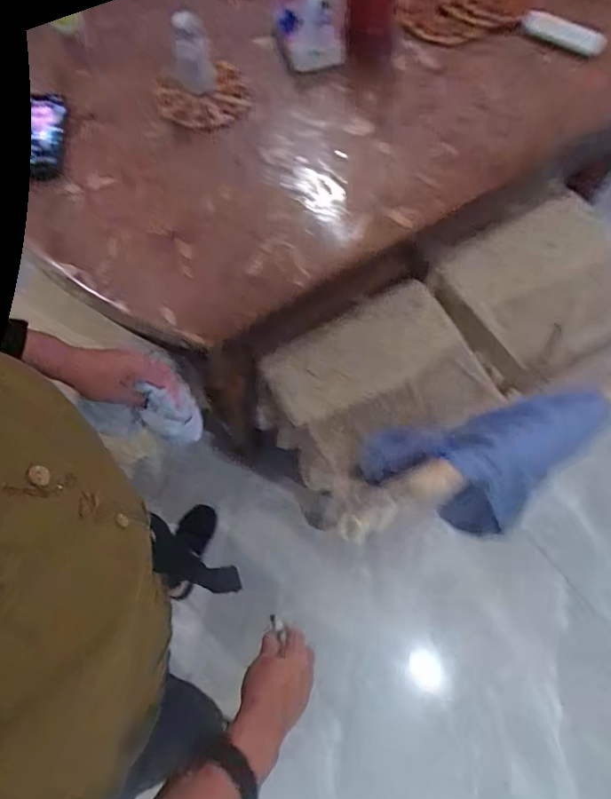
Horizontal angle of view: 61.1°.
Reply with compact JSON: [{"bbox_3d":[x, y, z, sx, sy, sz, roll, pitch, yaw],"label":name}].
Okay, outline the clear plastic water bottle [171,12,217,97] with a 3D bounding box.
[{"bbox_3d":[-0.188,-0.569,0.848,0.060,0.105,0.067,-19,71,-7],"label":"clear plastic water bottle"}]

